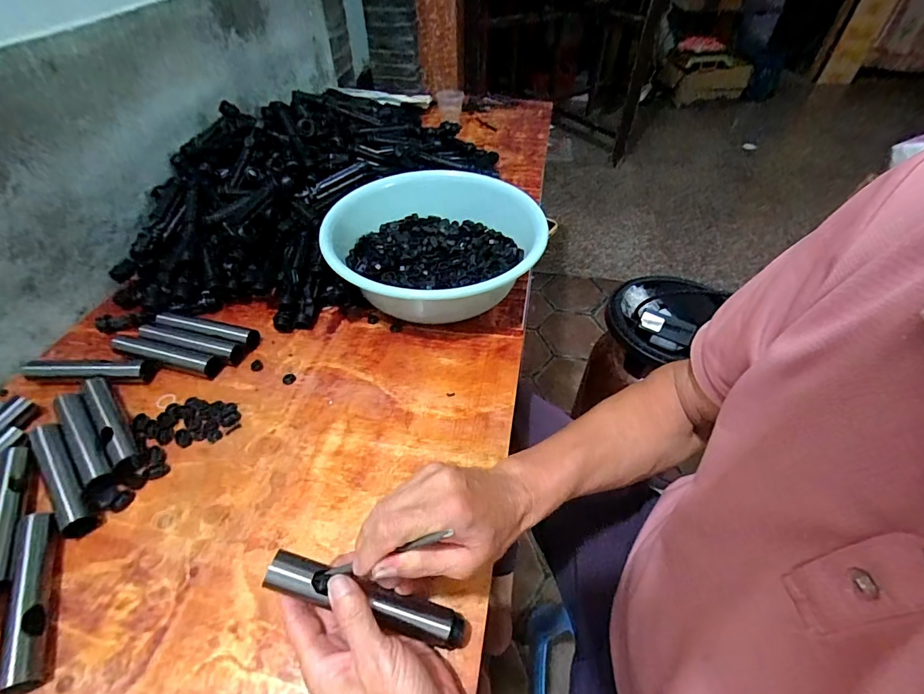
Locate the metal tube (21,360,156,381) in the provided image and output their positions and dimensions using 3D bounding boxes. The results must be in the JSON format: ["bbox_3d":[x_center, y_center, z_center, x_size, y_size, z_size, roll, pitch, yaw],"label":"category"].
[{"bbox_3d":[-0.444,0.027,0.508,0.143,0.023,0.022,1,47,0],"label":"metal tube"}]

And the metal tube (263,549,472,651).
[{"bbox_3d":[-0.065,0.192,0.318,0.162,0.027,0.025,23,48,-6],"label":"metal tube"}]

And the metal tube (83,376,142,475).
[{"bbox_3d":[-0.377,0.083,0.457,0.025,0.022,0.142,-33,56,-28],"label":"metal tube"}]

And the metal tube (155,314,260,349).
[{"bbox_3d":[-0.332,-0.020,0.553,0.138,0.023,0.021,12,48,10],"label":"metal tube"}]

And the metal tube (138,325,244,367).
[{"bbox_3d":[-0.342,-0.002,0.534,0.138,0.023,0.023,12,48,10],"label":"metal tube"}]

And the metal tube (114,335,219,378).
[{"bbox_3d":[-0.359,0.013,0.516,0.141,0.023,0.019,10,48,9],"label":"metal tube"}]

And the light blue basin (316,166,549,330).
[{"bbox_3d":[-0.037,-0.134,0.610,0.280,0.113,0.279,0,47,-1],"label":"light blue basin"}]

